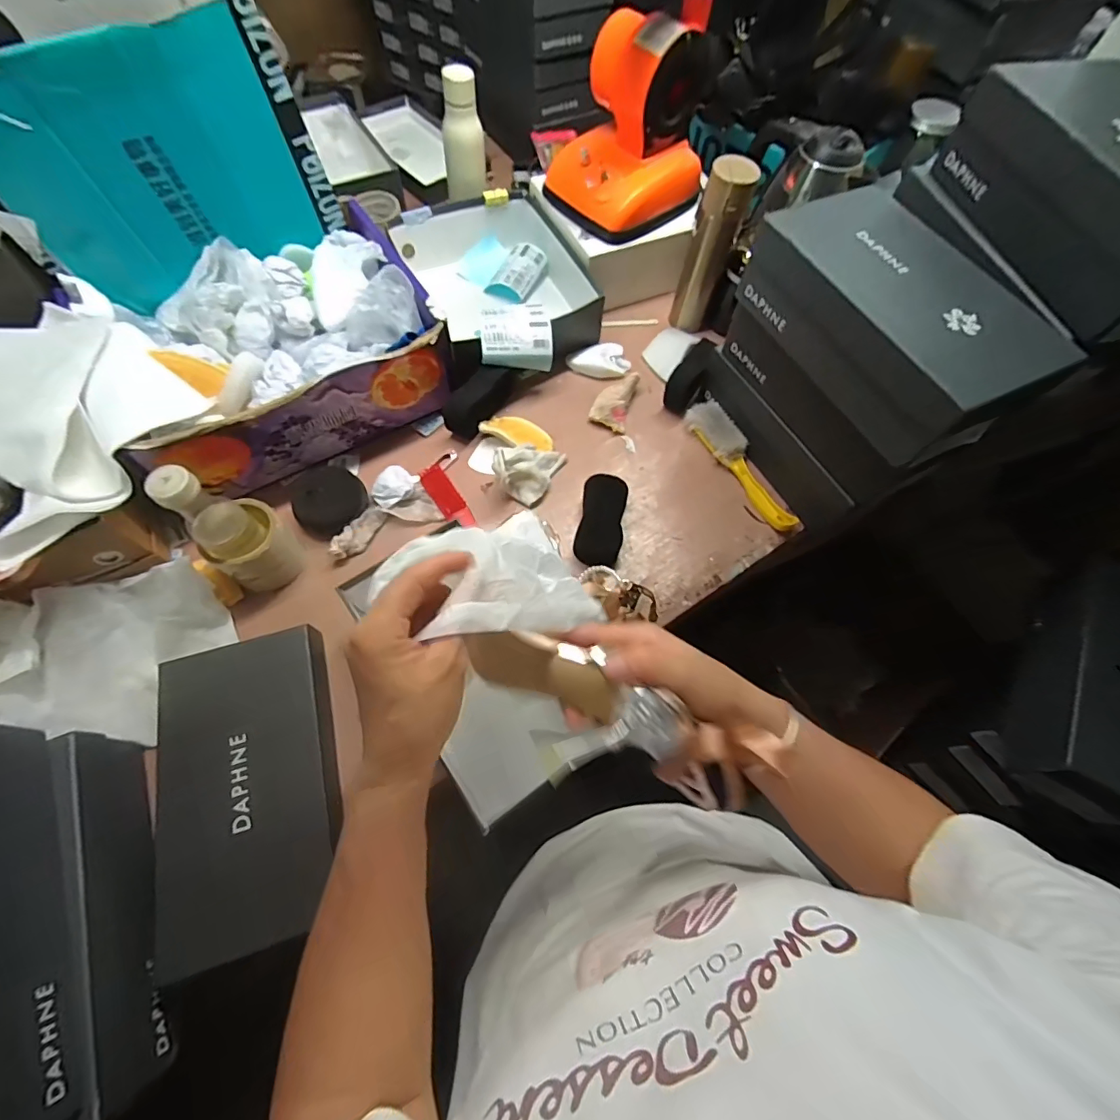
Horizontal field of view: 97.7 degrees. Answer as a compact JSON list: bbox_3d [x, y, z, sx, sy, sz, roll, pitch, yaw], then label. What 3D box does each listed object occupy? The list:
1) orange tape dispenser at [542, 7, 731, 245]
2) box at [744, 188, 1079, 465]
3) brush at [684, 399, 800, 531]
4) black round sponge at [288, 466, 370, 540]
[{"bbox_3d":[0.107,-0.632,0.712,0.210,0.192,0.171,-35,72,-17],"label":"orange tape dispenser"},{"bbox_3d":[0.363,-0.263,0.521,0.179,0.105,0.292,-24,69,-13],"label":"box"},{"bbox_3d":[0.260,-0.139,0.714,0.055,0.038,0.234,-21,68,-12],"label":"brush"},{"bbox_3d":[-0.308,-0.077,0.651,0.095,0.043,0.097,4,65,-1],"label":"black round sponge"}]

